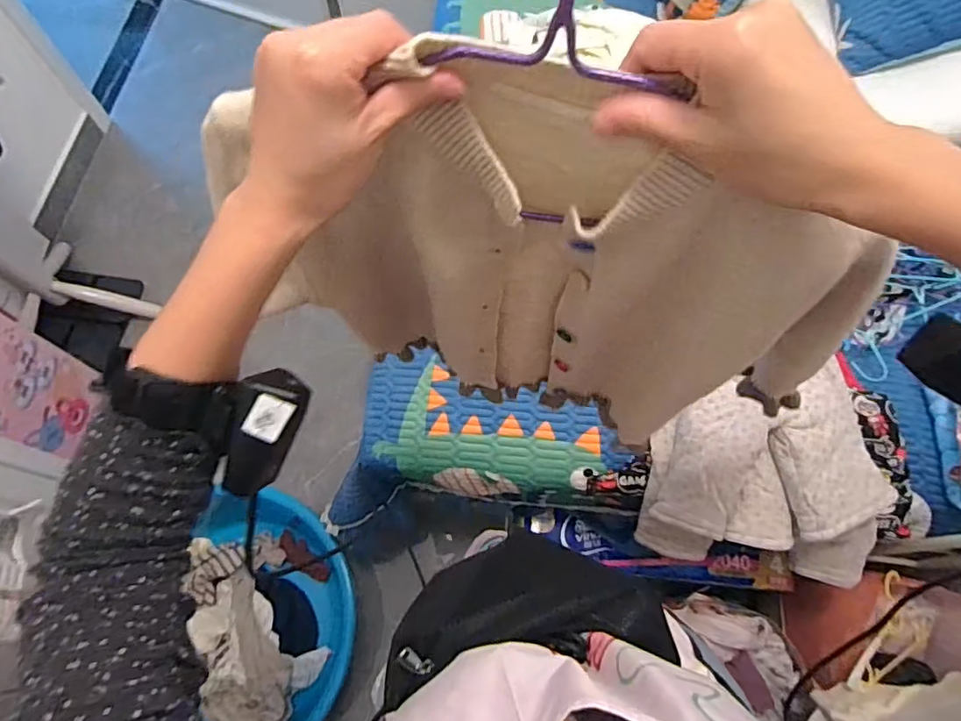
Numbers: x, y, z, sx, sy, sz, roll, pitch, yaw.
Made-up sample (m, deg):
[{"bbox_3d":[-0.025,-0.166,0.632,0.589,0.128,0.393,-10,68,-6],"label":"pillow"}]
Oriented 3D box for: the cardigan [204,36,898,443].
[{"bbox_3d":[0.034,-0.041,0.412,0.378,0.358,0.063,11,67,4],"label":"cardigan"}]

